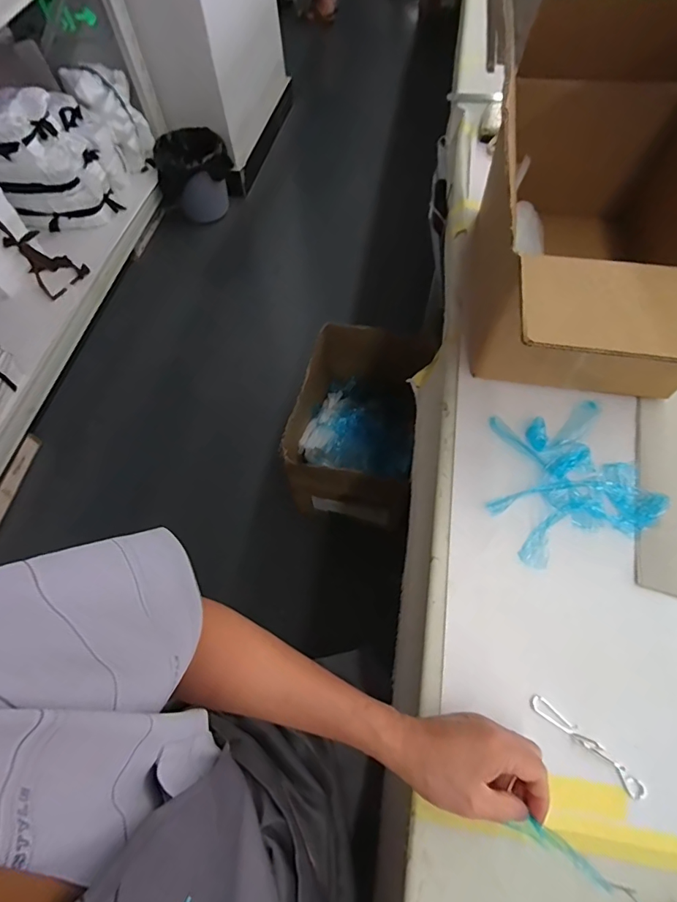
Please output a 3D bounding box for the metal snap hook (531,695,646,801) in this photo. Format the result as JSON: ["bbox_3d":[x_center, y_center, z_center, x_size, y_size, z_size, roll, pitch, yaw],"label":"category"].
[{"bbox_3d":[0.222,0.262,0.395,0.106,0.014,0.015,39,70,21],"label":"metal snap hook"}]

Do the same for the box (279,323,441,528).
[{"bbox_3d":[0.041,-0.073,1.210,0.264,0.277,0.436,12,63,9],"label":"box"}]

